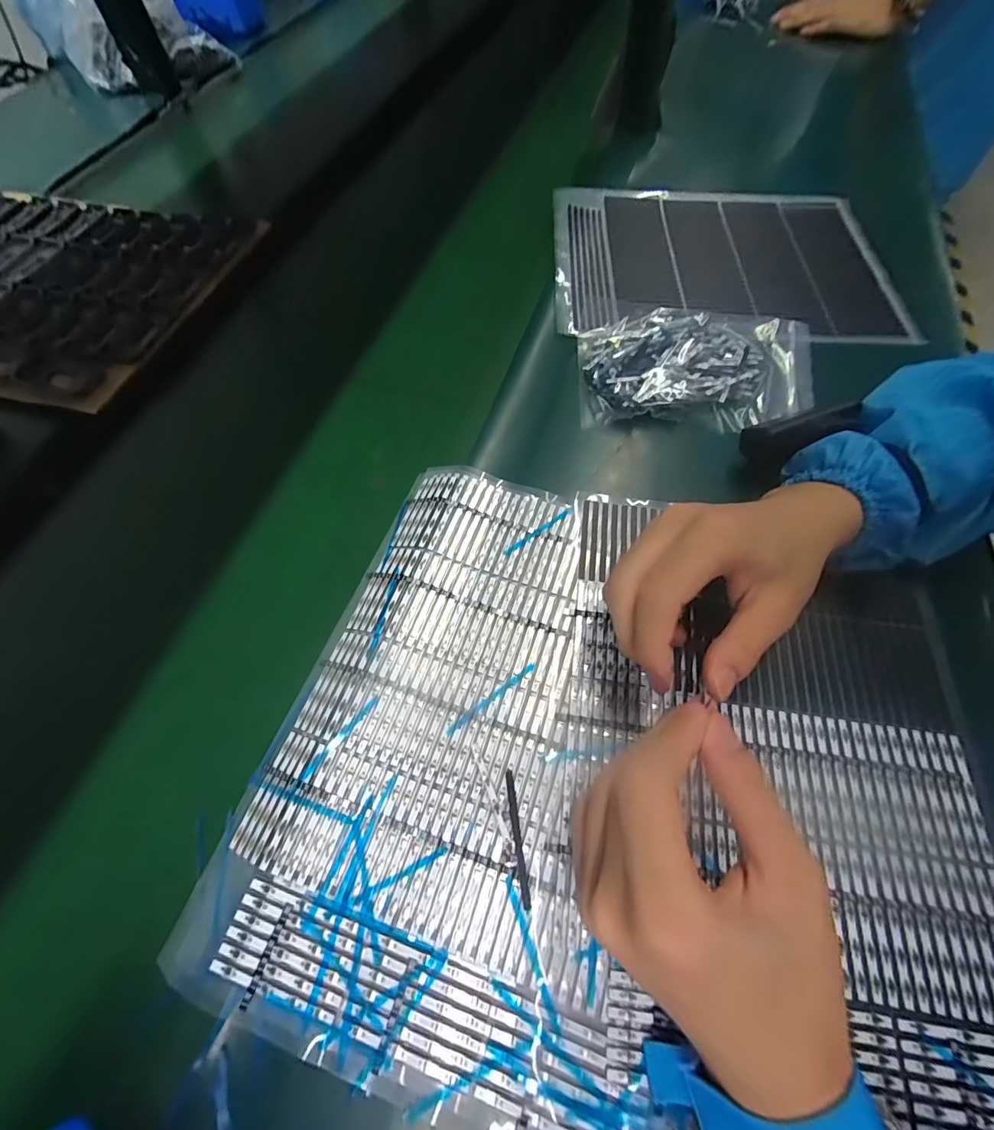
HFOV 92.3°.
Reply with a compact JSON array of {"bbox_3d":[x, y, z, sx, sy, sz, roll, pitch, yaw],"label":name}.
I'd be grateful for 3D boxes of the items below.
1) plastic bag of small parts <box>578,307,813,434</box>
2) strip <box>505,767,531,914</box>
[{"bbox_3d":[0.163,-0.162,0.386,0.183,0.019,0.119,4,62,5],"label":"plastic bag of small parts"},{"bbox_3d":[0.010,0.135,0.239,0.005,0.004,0.060,-8,62,-1],"label":"strip"}]

